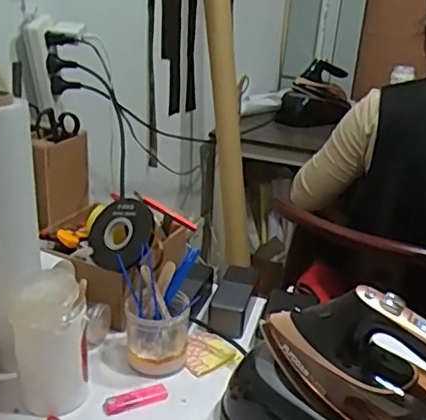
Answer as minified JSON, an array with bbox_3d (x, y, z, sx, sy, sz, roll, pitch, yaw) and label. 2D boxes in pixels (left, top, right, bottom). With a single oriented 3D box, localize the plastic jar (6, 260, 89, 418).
[{"bbox_3d":[-0.199,0.156,0.738,0.087,0.159,0.087,-1,24,-9],"label":"plastic jar"}]

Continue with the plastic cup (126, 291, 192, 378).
[{"bbox_3d":[-0.074,0.167,0.814,0.082,0.088,0.077,2,24,-1],"label":"plastic cup"}]

